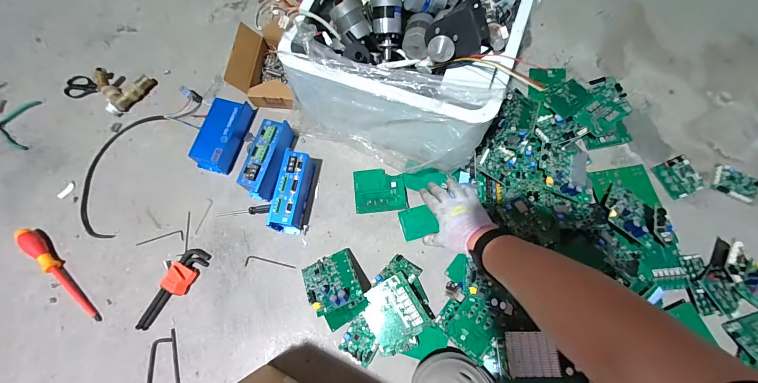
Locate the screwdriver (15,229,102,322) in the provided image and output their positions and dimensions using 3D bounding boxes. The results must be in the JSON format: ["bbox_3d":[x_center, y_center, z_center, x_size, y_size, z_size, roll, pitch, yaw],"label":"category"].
[{"bbox_3d":[-0.642,0.164,0.646,0.251,0.024,0.031,39,79,12],"label":"screwdriver"}]

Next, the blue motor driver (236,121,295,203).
[{"bbox_3d":[-0.229,-0.069,0.679,0.064,0.079,0.167,15,74,5],"label":"blue motor driver"}]

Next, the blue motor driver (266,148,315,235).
[{"bbox_3d":[-0.177,0.002,0.660,0.055,0.068,0.161,7,75,4],"label":"blue motor driver"}]

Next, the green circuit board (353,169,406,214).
[{"bbox_3d":[0.002,-0.002,0.687,0.105,0.017,0.092,-6,74,0],"label":"green circuit board"}]

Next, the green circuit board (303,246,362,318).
[{"bbox_3d":[-0.092,0.169,0.613,0.099,0.018,0.108,-24,48,-2],"label":"green circuit board"}]

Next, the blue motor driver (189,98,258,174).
[{"bbox_3d":[-0.350,-0.128,0.720,0.084,0.046,0.166,14,75,6],"label":"blue motor driver"}]

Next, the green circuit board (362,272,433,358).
[{"bbox_3d":[0.031,0.228,0.600,0.102,0.010,0.122,-29,75,-6],"label":"green circuit board"}]

